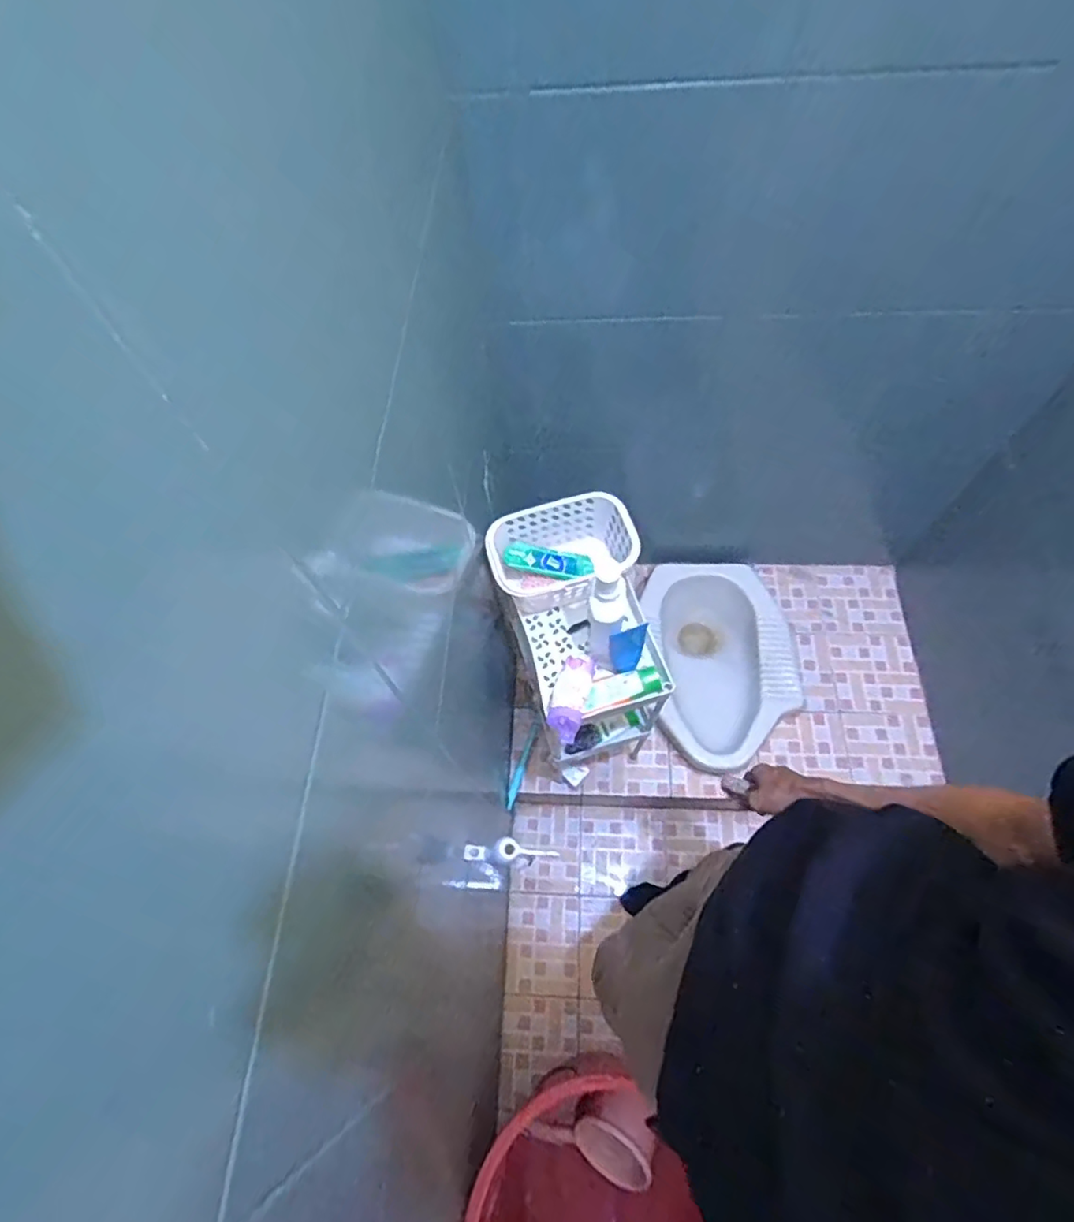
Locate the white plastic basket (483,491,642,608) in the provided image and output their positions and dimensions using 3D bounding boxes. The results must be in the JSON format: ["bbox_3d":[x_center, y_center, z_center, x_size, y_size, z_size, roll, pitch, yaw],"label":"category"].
[{"bbox_3d":[0.042,-0.085,0.988,0.234,0.116,0.157,-10,64,-2],"label":"white plastic basket"}]

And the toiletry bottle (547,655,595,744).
[{"bbox_3d":[0.053,0.128,0.920,0.056,0.045,0.152,12,47,8],"label":"toiletry bottle"}]

